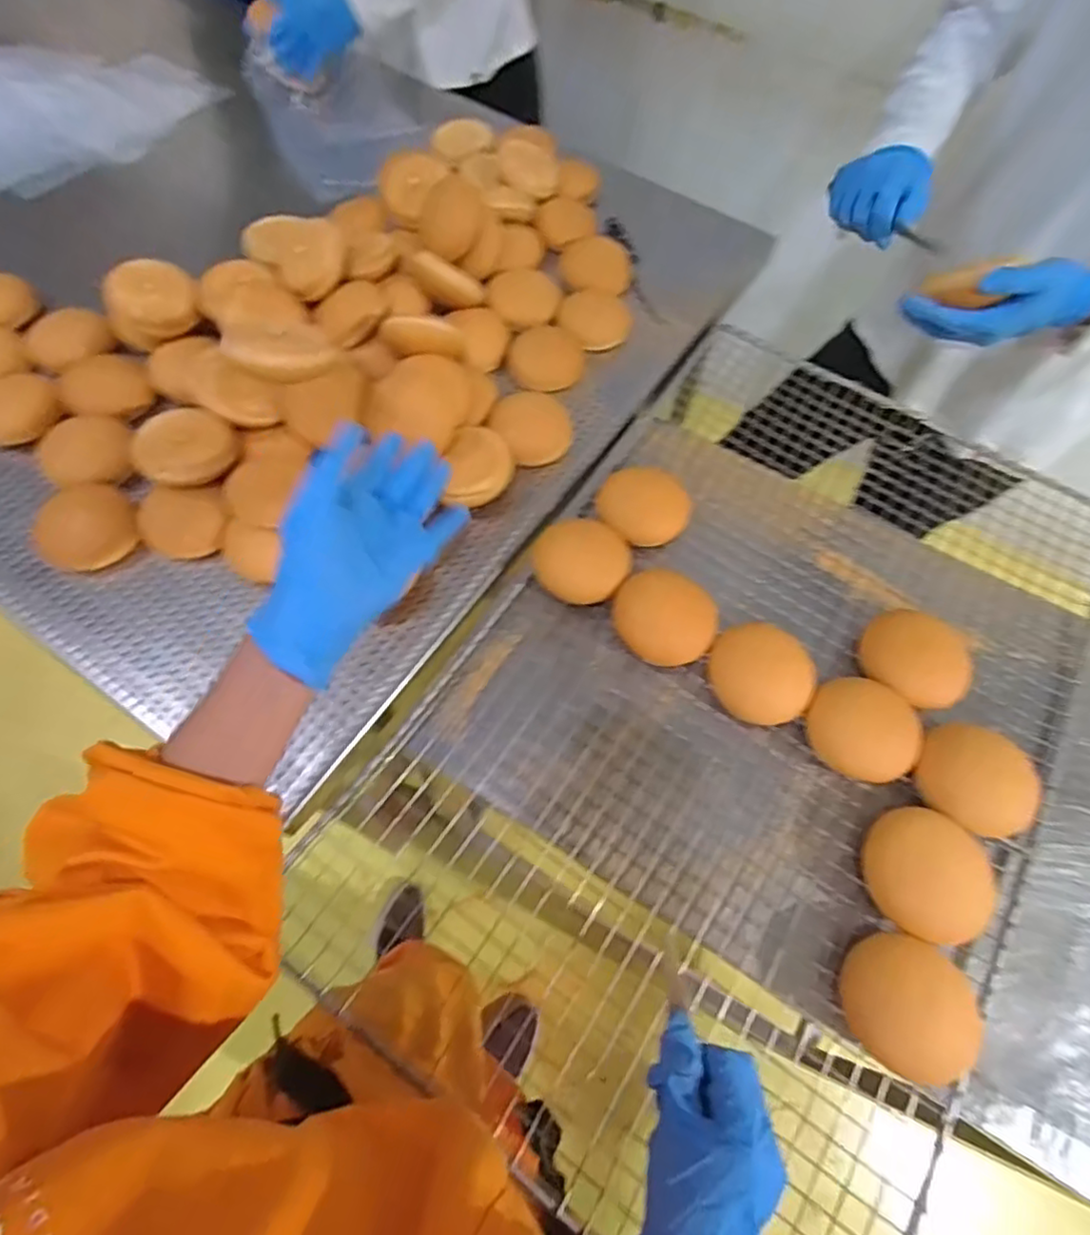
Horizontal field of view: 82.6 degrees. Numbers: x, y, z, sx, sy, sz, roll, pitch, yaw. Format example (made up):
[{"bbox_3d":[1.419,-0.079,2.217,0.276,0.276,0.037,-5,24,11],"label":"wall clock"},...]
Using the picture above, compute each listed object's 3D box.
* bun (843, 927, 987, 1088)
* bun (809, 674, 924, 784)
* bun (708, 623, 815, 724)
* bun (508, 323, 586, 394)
[{"bbox_3d":[0.278,0.300,0.482,0.085,0.051,0.088,1,64,-2],"label":"bun"},{"bbox_3d":[0.292,0.104,0.575,0.083,0.042,0.097,-26,68,-14],"label":"bun"},{"bbox_3d":[0.210,0.058,0.612,0.095,0.041,0.093,1,64,-2],"label":"bun"},{"bbox_3d":[0.003,-0.332,0.797,0.093,0.036,0.077,5,64,0],"label":"bun"}]

